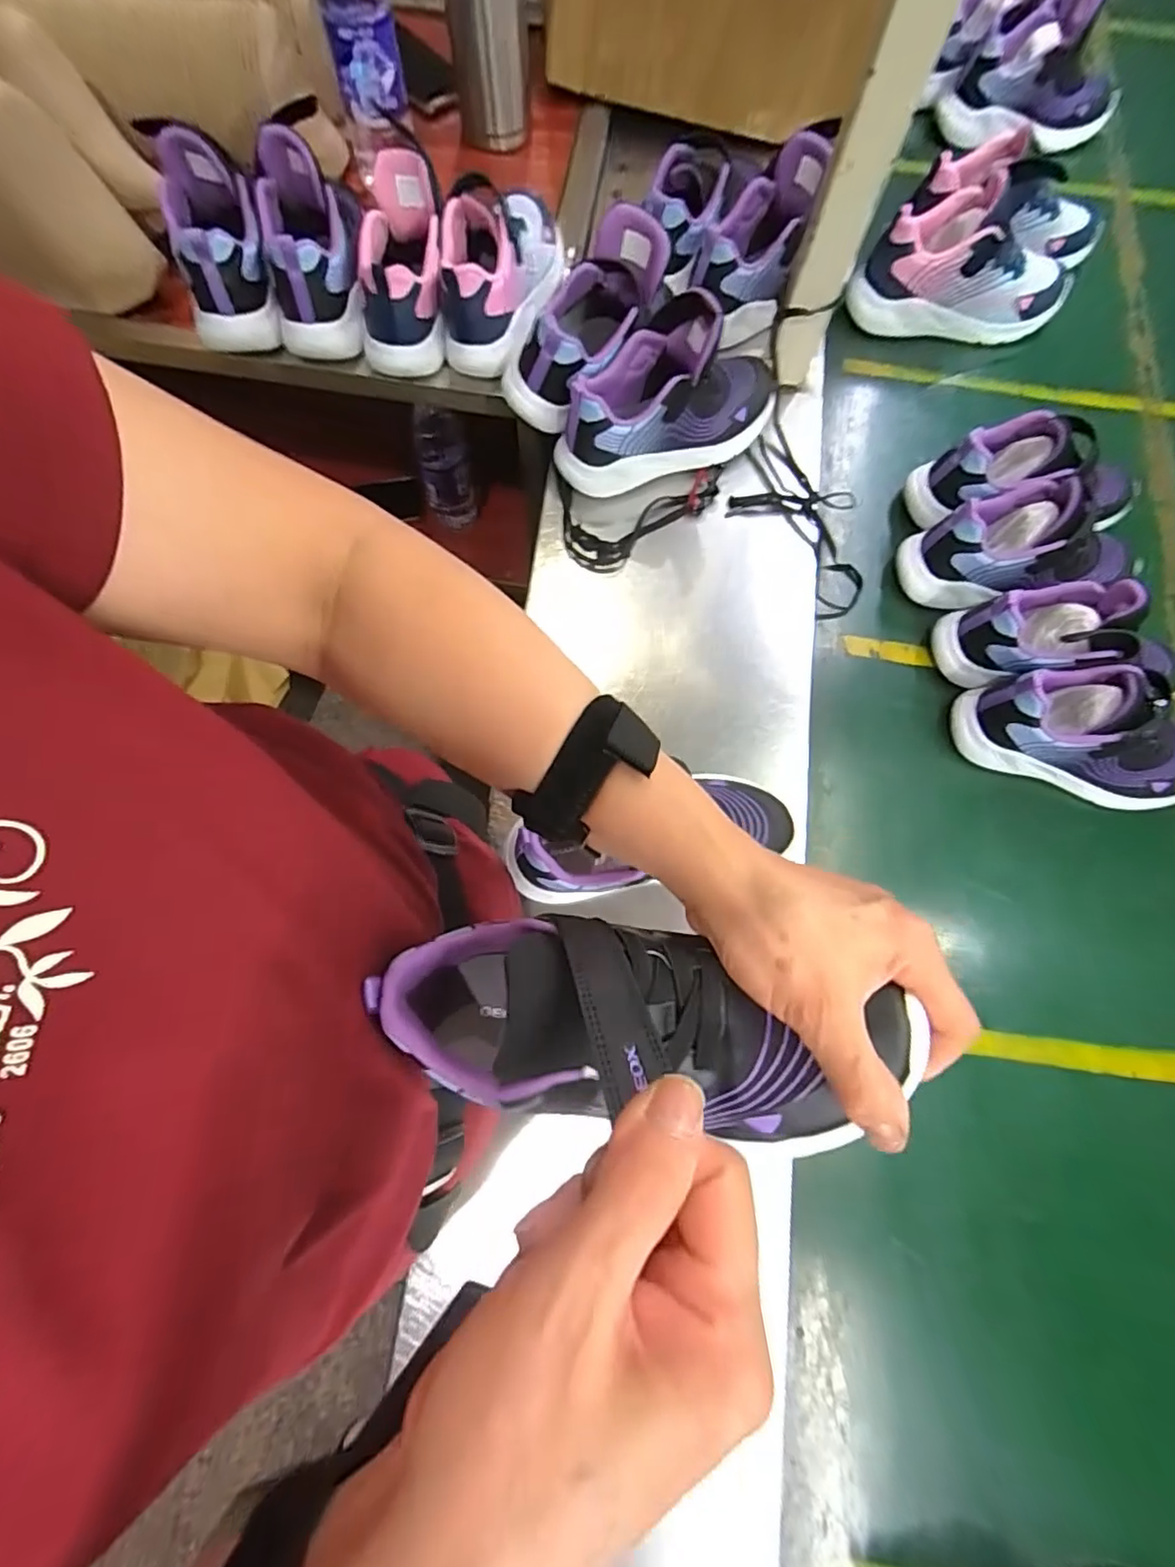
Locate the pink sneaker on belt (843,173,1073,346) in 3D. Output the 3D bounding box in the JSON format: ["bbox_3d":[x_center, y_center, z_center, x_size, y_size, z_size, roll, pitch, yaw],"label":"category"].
[{"bbox_3d":[0.423,-0.566,0.664,0.250,0.115,0.086,-4,75,-3],"label":"pink sneaker on belt"}]

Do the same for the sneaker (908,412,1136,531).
[{"bbox_3d":[0.452,-0.300,0.589,0.242,0.095,0.075,2,75,-1],"label":"sneaker"}]

